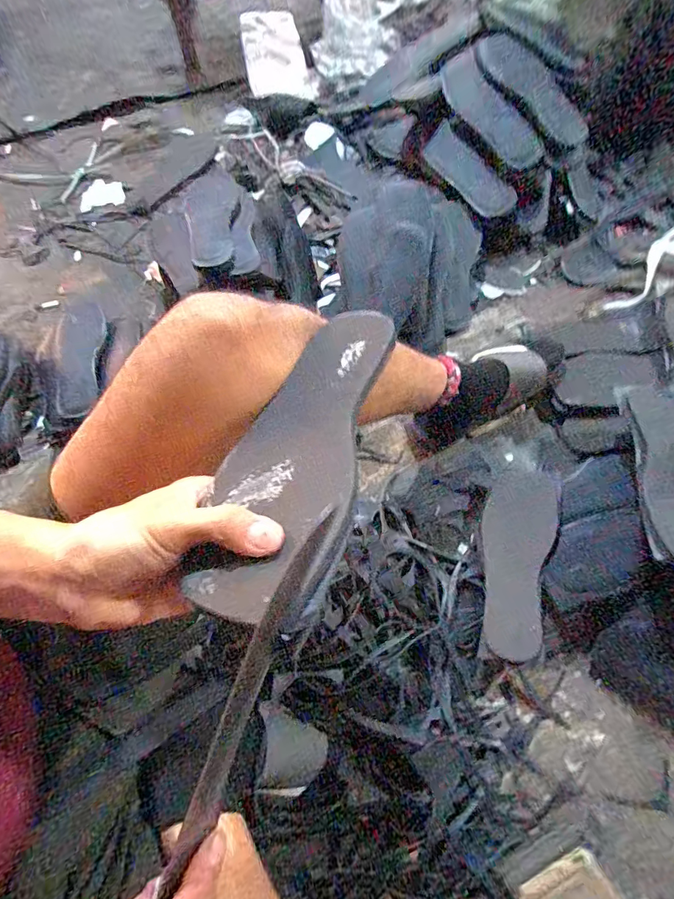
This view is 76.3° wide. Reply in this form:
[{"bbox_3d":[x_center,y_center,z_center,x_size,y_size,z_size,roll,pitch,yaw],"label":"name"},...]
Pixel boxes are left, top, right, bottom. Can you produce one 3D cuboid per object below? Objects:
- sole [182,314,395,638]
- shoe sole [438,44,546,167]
[{"bbox_3d":[-0.021,-0.008,0.266,0.085,0.009,0.221,6,54,23],"label":"sole"},{"bbox_3d":[0.269,-0.589,0.756,0.077,0.023,0.247,-32,83,21],"label":"shoe sole"}]

